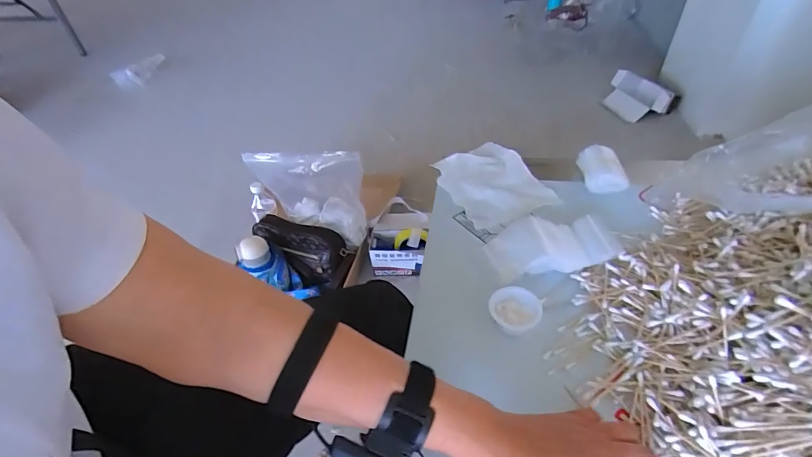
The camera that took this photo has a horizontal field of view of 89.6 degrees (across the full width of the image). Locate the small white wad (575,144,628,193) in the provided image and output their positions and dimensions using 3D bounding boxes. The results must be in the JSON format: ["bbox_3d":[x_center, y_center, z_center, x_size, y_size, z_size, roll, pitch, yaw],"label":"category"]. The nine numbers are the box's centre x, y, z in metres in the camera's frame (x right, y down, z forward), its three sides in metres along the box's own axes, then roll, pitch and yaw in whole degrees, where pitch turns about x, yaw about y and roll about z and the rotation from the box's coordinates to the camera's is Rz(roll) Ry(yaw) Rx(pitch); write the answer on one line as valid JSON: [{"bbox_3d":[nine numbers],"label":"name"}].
[{"bbox_3d":[0.288,-0.087,0.599,0.053,0.038,0.070,-1,43,6],"label":"small white wad"}]

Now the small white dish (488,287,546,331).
[{"bbox_3d":[0.120,0.093,0.452,0.055,0.028,0.051,-4,43,3],"label":"small white dish"}]

